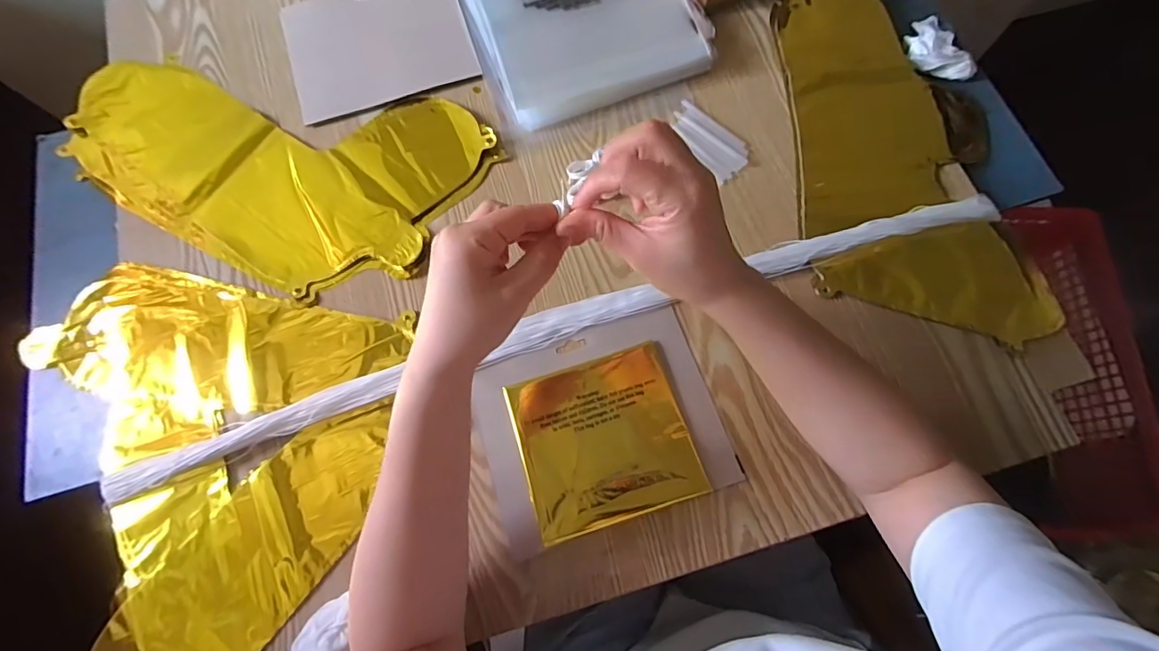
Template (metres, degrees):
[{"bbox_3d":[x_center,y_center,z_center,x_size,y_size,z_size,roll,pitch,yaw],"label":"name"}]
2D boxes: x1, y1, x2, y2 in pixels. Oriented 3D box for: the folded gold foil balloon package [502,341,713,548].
[{"bbox_3d":[0.019,0.091,0.417,0.135,0.011,0.129,-18,72,-4],"label":"folded gold foil balloon package"}]

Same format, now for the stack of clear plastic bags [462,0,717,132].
[{"bbox_3d":[-0.002,-0.338,0.538,0.217,0.036,0.237,-20,72,-4],"label":"stack of clear plastic bags"}]

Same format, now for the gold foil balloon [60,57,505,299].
[{"bbox_3d":[-0.311,-0.180,0.514,0.404,0.010,0.231,26,75,10],"label":"gold foil balloon"}]

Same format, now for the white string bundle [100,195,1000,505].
[{"bbox_3d":[-0.011,0.002,0.442,0.781,0.016,0.042,-18,72,-4],"label":"white string bundle"}]

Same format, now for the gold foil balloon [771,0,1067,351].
[{"bbox_3d":[0.305,-0.189,0.493,0.197,0.017,0.410,-3,72,1],"label":"gold foil balloon"}]

